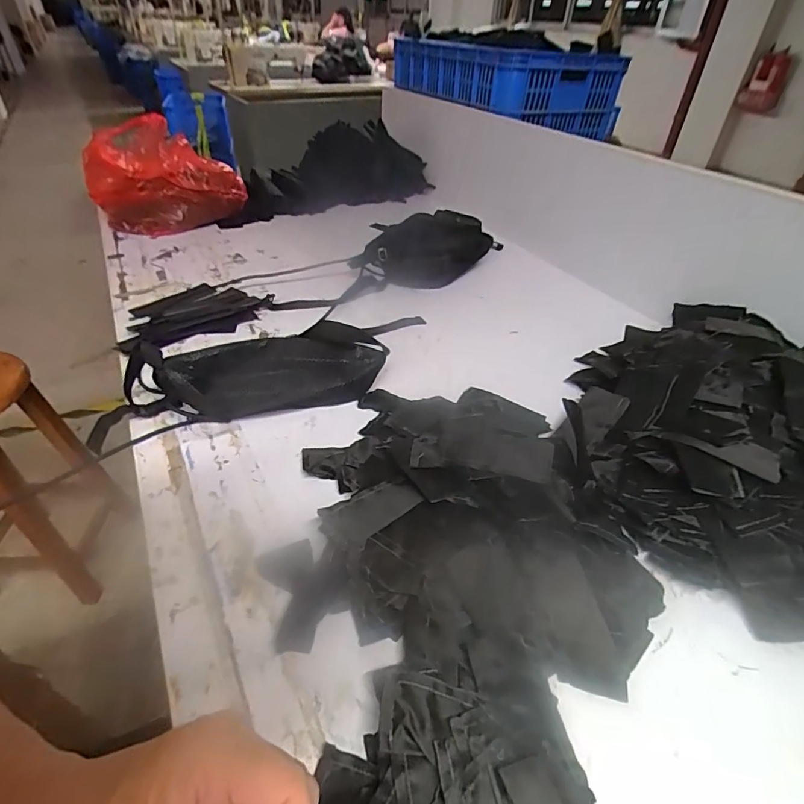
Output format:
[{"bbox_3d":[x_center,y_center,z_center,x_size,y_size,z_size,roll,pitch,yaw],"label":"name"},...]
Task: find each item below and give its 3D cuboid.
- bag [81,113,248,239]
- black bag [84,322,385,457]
[{"bbox_3d":[-0.576,-0.550,1.124,0.265,0.207,0.299,32,49,30],"label":"bag"},{"bbox_3d":[-0.174,-0.035,0.598,0.308,0.091,0.135,-12,42,-19],"label":"black bag"}]

